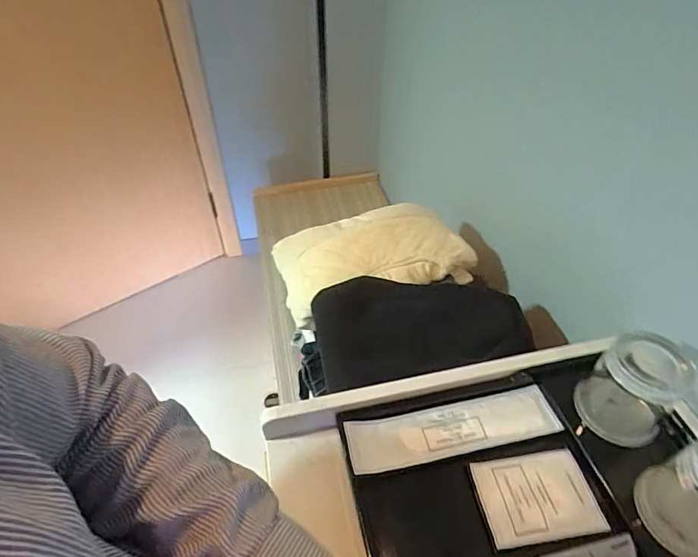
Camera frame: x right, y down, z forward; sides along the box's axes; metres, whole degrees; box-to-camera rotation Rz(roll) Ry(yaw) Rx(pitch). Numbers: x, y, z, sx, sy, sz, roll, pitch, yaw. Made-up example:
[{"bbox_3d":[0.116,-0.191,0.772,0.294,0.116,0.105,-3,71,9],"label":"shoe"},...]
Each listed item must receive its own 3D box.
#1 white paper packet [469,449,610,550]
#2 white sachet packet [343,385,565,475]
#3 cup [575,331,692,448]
[{"bbox_3d":[0.170,0.197,0.412,0.101,0.008,0.072,-5,46,-5],"label":"white paper packet"},{"bbox_3d":[0.106,0.154,0.463,0.216,0.007,0.053,-8,47,-9],"label":"white sachet packet"},{"bbox_3d":[0.274,0.101,0.433,0.074,0.103,0.072,0,46,0],"label":"cup"}]

